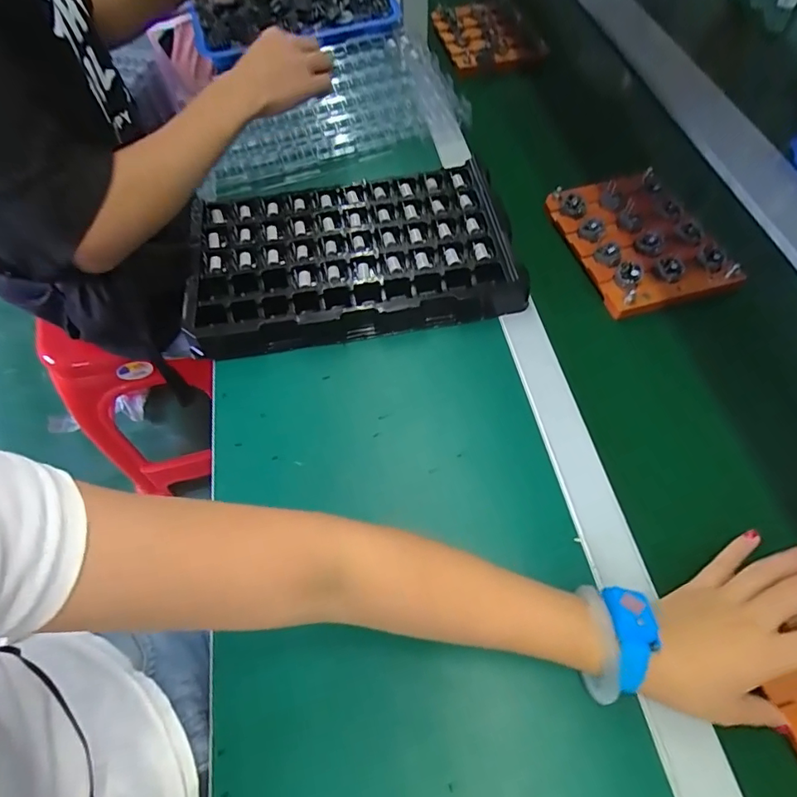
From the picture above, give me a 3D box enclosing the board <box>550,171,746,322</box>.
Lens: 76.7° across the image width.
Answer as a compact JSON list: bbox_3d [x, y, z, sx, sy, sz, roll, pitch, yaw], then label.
[{"bbox_3d":[0.264,-0.178,0.561,0.140,0.032,0.180,-18,58,-7],"label":"board"}]

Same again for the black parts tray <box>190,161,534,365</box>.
[{"bbox_3d":[-0.054,-0.157,0.555,0.342,0.036,0.208,-8,58,-1],"label":"black parts tray"}]

